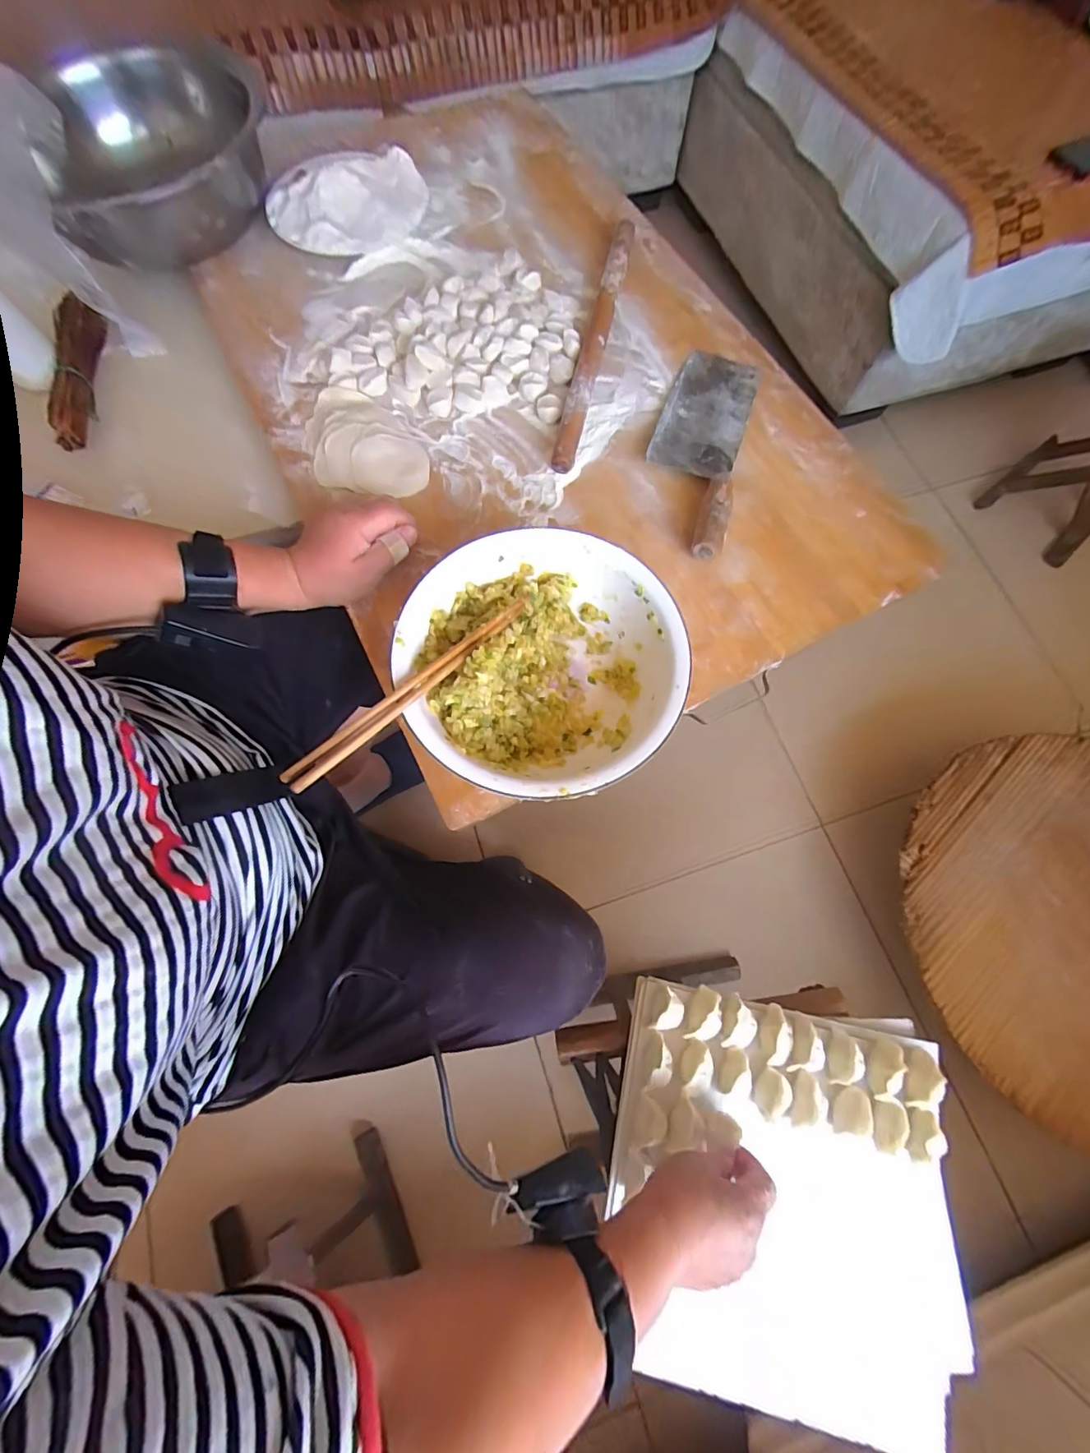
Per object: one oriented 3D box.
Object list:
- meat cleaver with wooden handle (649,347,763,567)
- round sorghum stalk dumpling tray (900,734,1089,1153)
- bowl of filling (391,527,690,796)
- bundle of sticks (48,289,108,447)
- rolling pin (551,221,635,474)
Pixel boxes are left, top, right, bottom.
[{"bbox_3d":[0.163,-0.304,0.516,0.092,0.033,0.279,16,73,4],"label":"meat cleaver with wooden handle"},{"bbox_3d":[0.791,0.280,0.687,0.521,0.037,0.531,0,73,-1],"label":"round sorghum stalk dumpling tray"},{"bbox_3d":[-0.002,-0.049,0.408,0.221,0.069,0.218,0,73,-1],"label":"bowl of filling"},{"bbox_3d":[-0.547,-0.409,0.571,0.042,0.051,0.190,-2,73,-1],"label":"bundle of sticks"},{"bbox_3d":[0.061,-0.455,0.564,0.025,0.026,0.387,13,73,3],"label":"rolling pin"}]

